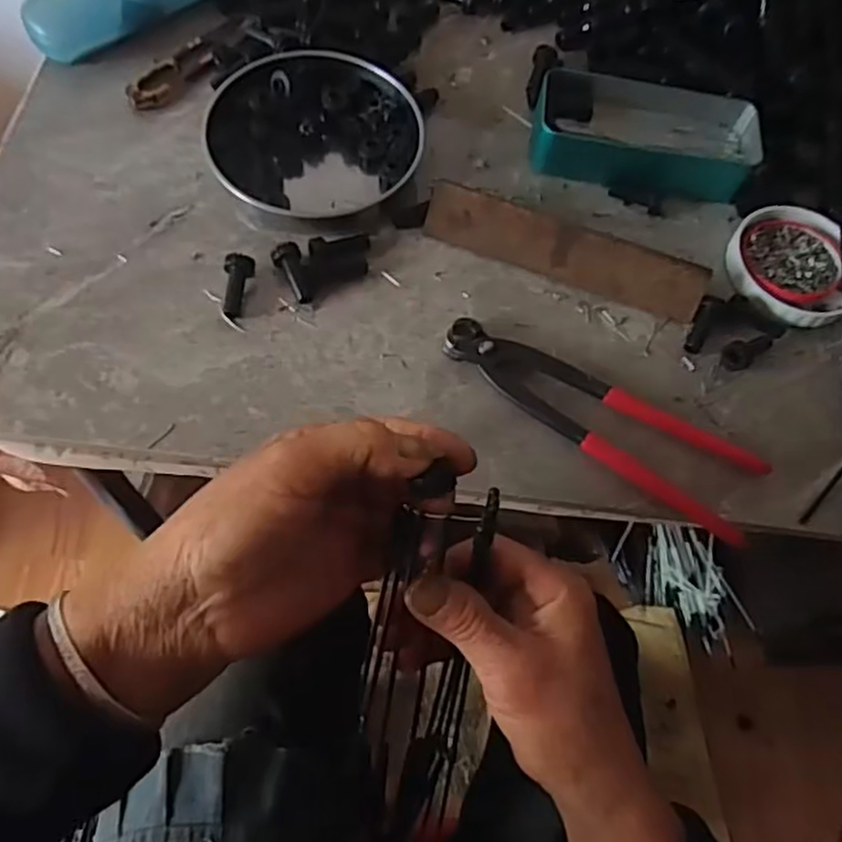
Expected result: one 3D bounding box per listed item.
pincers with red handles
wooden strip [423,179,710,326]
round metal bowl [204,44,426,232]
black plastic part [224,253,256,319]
[{"bbox_3d":[0.104,-0.008,0.400,0.192,0.019,0.058,33,66,9],"label":"pincers with red handles"},{"bbox_3d":[0.090,-0.106,0.440,0.179,0.035,0.004,20,25,4],"label":"wooden strip"},{"bbox_3d":[-0.068,-0.184,0.463,0.134,0.038,0.137,2,65,-5],"label":"round metal bowl"},{"bbox_3d":[-0.108,-0.081,0.415,0.017,0.012,0.038,1,65,-5],"label":"black plastic part"}]

